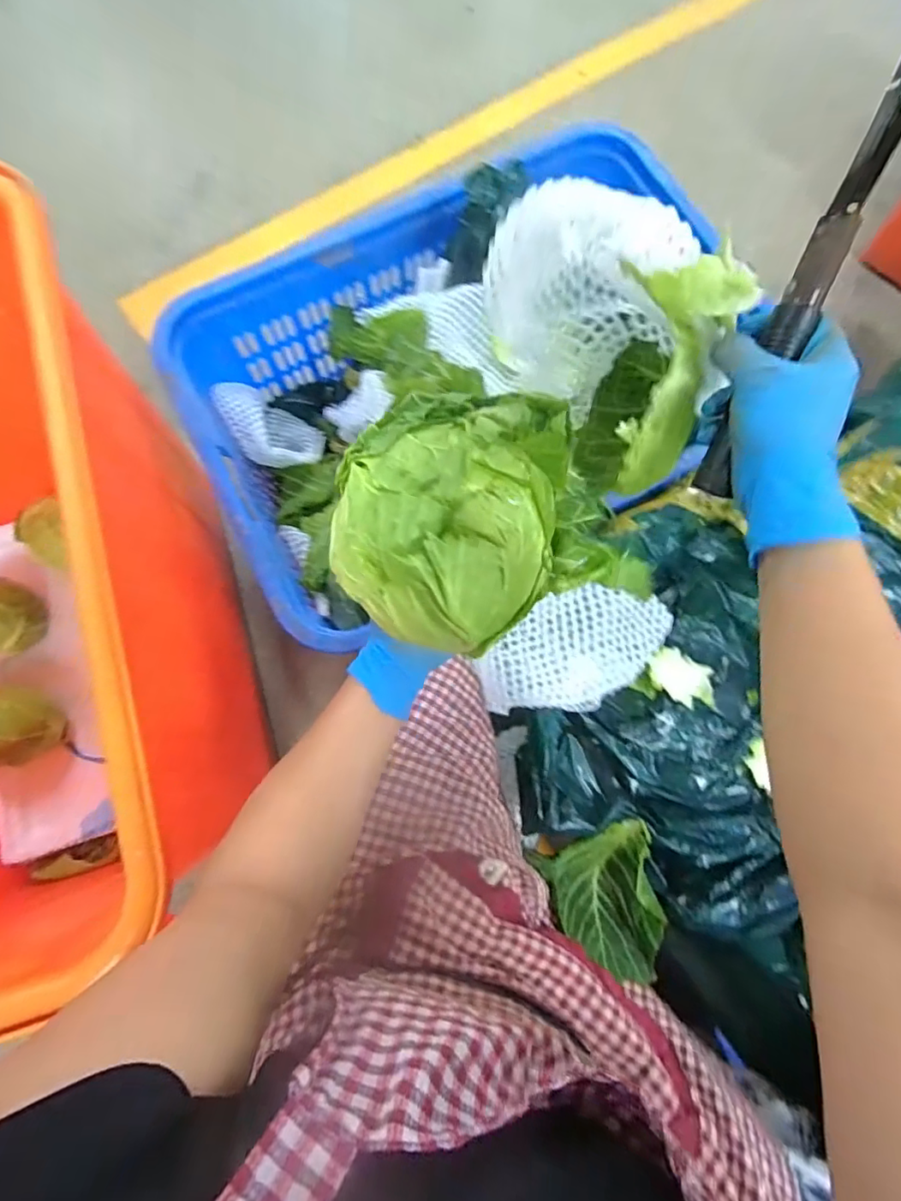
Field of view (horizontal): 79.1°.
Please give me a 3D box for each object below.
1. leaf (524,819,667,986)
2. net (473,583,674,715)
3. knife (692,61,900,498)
[{"bbox_3d":[0.181,0.341,0.619,0.122,0.073,0.151,-22,79,-5],"label":"leaf"},{"bbox_3d":[0.133,0.052,0.574,0.208,0.038,0.116,-15,78,-4],"label":"net"},{"bbox_3d":[0.210,-0.199,0.311,0.027,0.032,0.283,20,108,4],"label":"knife"}]

